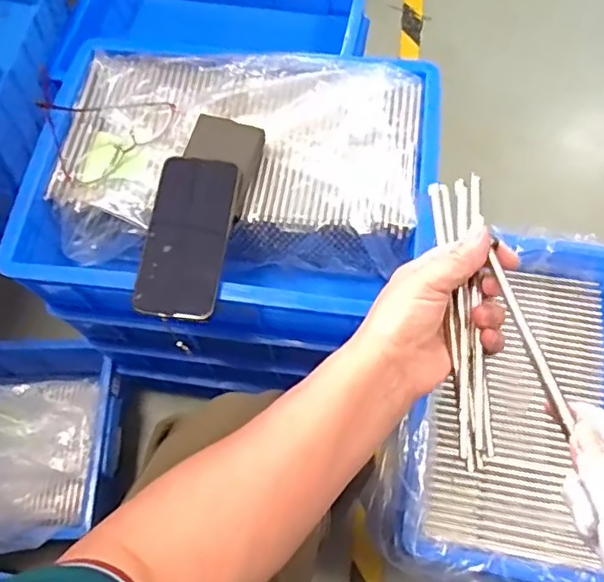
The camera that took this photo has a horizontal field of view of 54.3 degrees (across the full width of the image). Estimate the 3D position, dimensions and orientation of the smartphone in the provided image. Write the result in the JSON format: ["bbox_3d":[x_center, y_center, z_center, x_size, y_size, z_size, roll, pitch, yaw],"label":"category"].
[{"bbox_3d":[-0.107,-0.053,0.554,0.076,0.016,0.156,7,76,5],"label":"smartphone"}]

